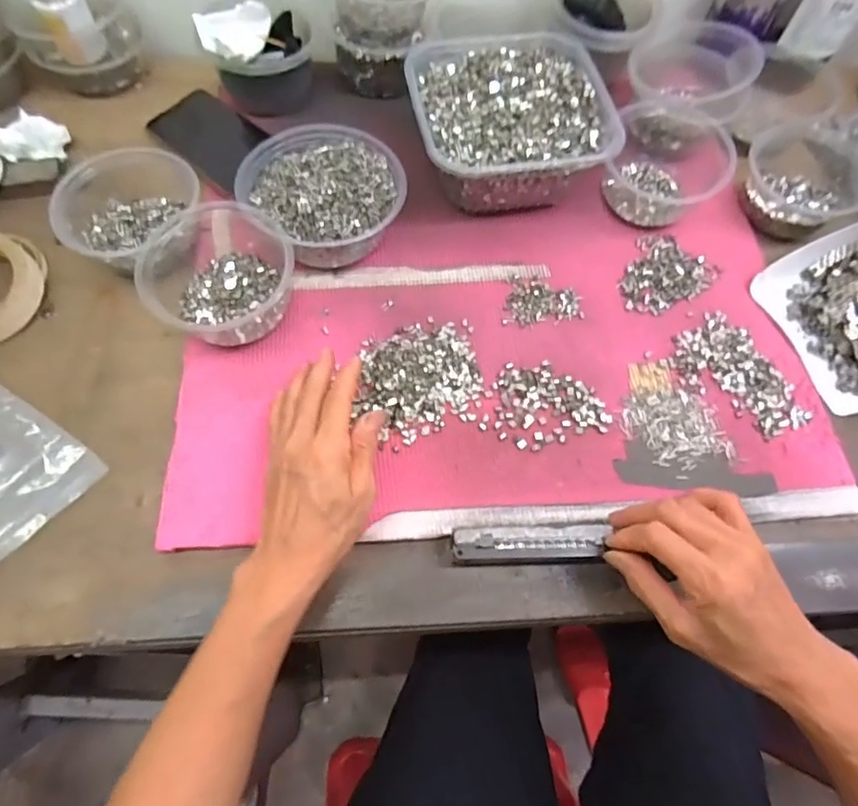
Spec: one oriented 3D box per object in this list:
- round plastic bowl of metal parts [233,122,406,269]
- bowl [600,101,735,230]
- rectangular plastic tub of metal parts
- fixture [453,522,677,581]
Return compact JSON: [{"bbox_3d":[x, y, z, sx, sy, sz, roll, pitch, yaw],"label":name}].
[{"bbox_3d":[-0.092,-0.182,0.486,0.129,0.062,0.140,1,64,-3],"label":"round plastic bowl of metal parts"},{"bbox_3d":[0.222,-0.234,0.525,0.106,0.065,0.123,14,64,3],"label":"bowl"},{"bbox_3d":[0.069,-0.262,0.525,0.171,0.079,0.175,-9,65,-8],"label":"rectangular plastic tub of metal parts"},{"bbox_3d":[0.070,0.098,0.387,0.104,0.020,0.029,-2,64,-4],"label":"fixture"}]

